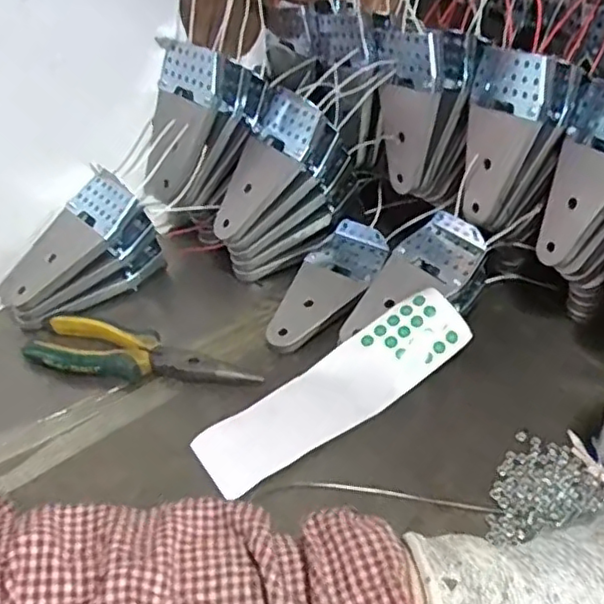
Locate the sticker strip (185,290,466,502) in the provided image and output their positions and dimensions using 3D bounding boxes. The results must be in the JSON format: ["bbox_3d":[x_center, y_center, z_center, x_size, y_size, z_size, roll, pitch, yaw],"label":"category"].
[{"bbox_3d":[0.025,0.059,0.471,0.217,0.043,0.060,-26,47,-23],"label":"sticker strip"}]

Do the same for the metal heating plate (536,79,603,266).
[{"bbox_3d":[0.215,-0.092,0.476,0.008,0.134,0.064,6,24,-31],"label":"metal heating plate"}]

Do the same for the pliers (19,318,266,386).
[{"bbox_3d":[-0.132,0.049,0.509,0.190,0.016,0.048,14,45,18],"label":"pliers"}]

